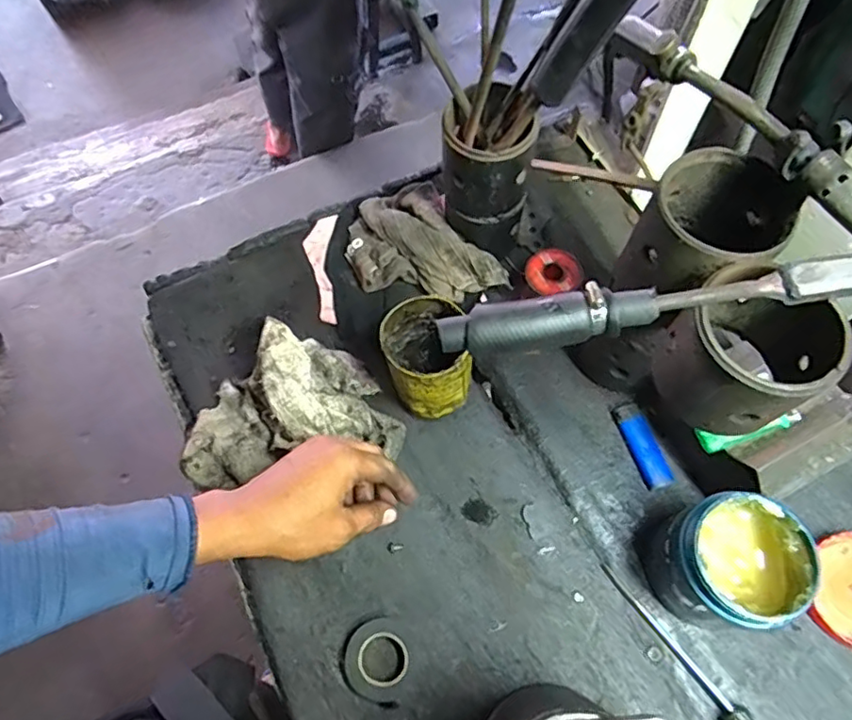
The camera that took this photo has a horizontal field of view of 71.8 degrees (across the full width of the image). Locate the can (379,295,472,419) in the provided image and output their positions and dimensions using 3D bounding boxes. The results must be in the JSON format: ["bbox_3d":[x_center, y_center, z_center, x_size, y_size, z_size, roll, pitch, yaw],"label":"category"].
[{"bbox_3d":[-0.001,0.005,0.531,0.068,0.115,0.072,0,65,1],"label":"can"}]

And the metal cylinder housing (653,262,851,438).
[{"bbox_3d":[0.205,-0.007,0.371,0.098,0.075,0.085,-24,67,-10],"label":"metal cylinder housing"}]

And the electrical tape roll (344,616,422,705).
[{"bbox_3d":[-0.035,0.243,0.474,0.059,0.014,0.061,0,65,1],"label":"electrical tape roll"}]

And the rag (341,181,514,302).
[{"bbox_3d":[-0.015,-0.110,0.610,0.112,0.067,0.171,-37,70,-16],"label":"rag"}]

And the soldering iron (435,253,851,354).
[{"bbox_3d":[0.144,-0.035,0.339,0.270,0.030,0.024,-7,65,-2],"label":"soldering iron"}]

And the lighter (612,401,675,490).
[{"bbox_3d":[0.198,0.077,0.538,0.025,0.009,0.081,-18,66,-8],"label":"lighter"}]

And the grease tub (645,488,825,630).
[{"bbox_3d":[0.227,0.155,0.451,0.087,0.097,0.084,0,65,1],"label":"grease tub"}]

